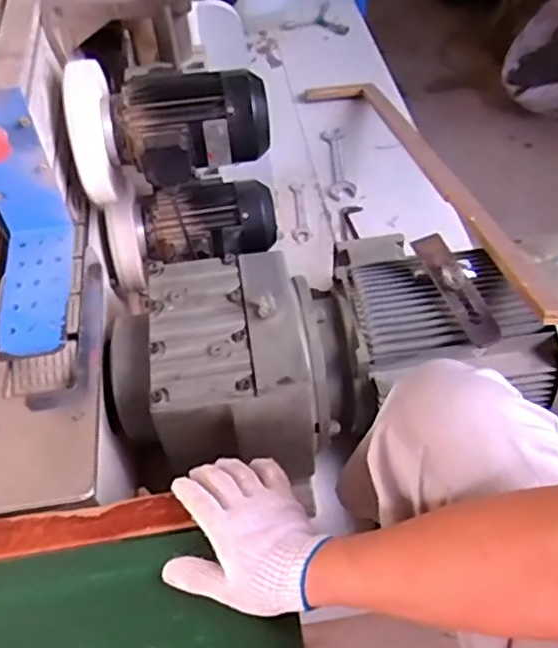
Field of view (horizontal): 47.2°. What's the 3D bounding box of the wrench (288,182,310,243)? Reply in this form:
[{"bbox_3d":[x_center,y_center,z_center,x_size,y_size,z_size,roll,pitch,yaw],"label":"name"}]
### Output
[{"bbox_3d":[0.041,-0.245,1.392,0.035,0.012,0.180,-5,52,1],"label":"wrench"}]

